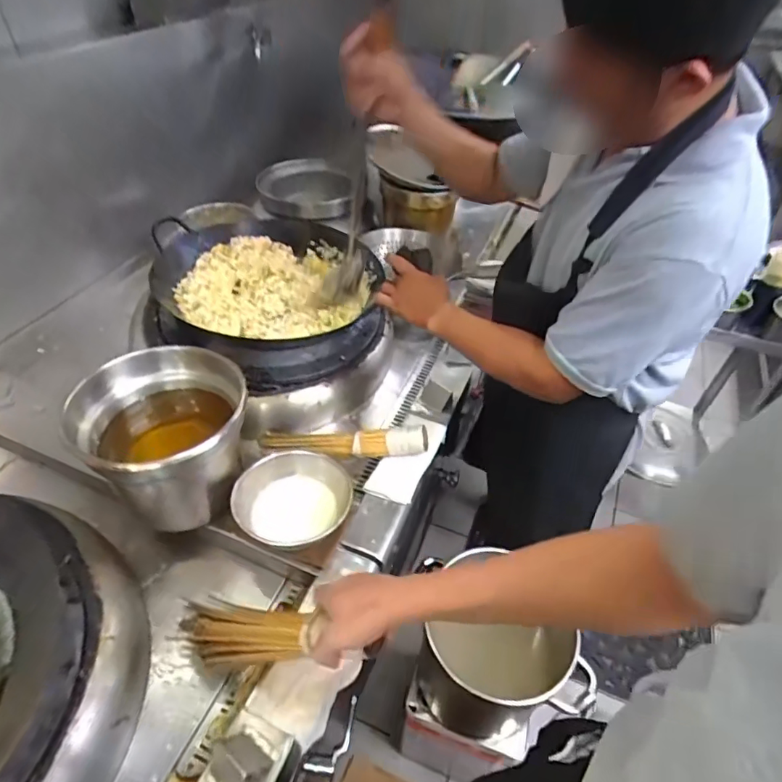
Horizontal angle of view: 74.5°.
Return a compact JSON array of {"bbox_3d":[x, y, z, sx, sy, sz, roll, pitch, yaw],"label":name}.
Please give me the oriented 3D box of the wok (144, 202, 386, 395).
[{"bbox_3d":[-0.251,-0.199,1.058,0.460,0.164,0.405,11,45,10],"label":"wok"}]

